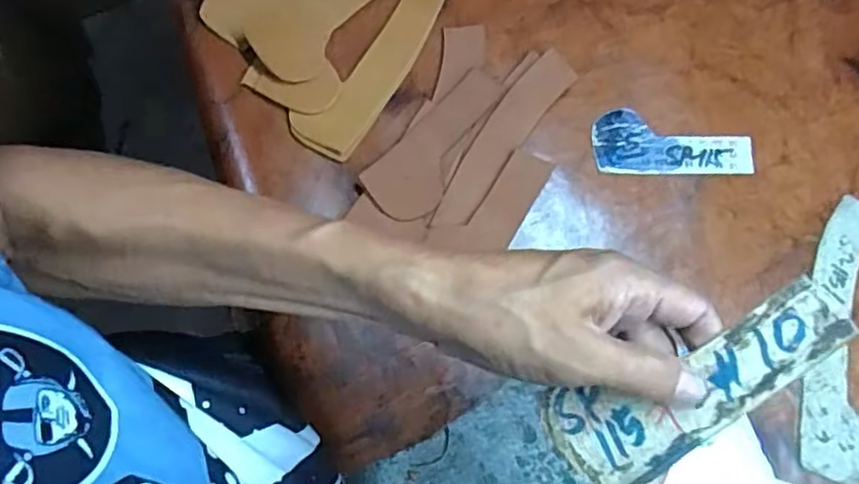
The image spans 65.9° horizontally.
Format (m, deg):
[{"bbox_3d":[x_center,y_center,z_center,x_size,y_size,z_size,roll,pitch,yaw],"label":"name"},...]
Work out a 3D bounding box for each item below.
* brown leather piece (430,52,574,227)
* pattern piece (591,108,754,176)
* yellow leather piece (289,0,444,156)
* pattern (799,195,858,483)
[{"bbox_3d":[0.054,-0.078,0.511,0.034,0.005,0.161,38,82,-2],"label":"brown leather piece"},{"bbox_3d":[0.190,-0.076,0.518,0.122,0.005,0.050,4,77,-1],"label":"pattern piece"},{"bbox_3d":[-0.032,-0.164,0.531,0.050,0.008,0.211,31,78,5],"label":"yellow leather piece"},{"bbox_3d":[0.303,0.068,0.489,0.056,0.004,0.207,8,77,0],"label":"pattern"}]

